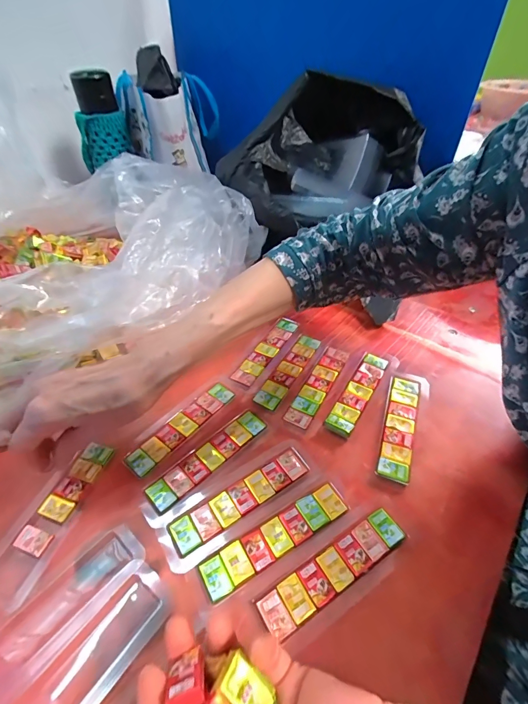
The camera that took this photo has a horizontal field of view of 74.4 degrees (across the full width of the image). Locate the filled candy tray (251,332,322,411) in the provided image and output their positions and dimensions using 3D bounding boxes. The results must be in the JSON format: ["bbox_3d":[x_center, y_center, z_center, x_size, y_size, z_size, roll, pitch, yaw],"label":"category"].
[{"bbox_3d":[0.028,0.018,0.395,0.030,0.005,0.125,23,49,21],"label":"filled candy tray"}]

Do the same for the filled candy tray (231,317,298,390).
[{"bbox_3d":[0.003,-0.004,0.415,0.030,0.004,0.123,23,49,21],"label":"filled candy tray"}]

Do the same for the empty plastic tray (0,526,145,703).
[{"bbox_3d":[-0.144,0.179,0.235,0.044,0.006,0.130,34,54,29],"label":"empty plastic tray"}]

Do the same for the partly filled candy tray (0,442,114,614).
[{"bbox_3d":[-0.173,0.130,0.280,0.043,0.006,0.125,15,47,14],"label":"partly filled candy tray"}]

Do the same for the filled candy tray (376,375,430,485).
[{"bbox_3d":[0.136,0.069,0.342,0.037,0.007,0.129,17,48,17],"label":"filled candy tray"}]

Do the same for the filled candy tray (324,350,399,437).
[{"bbox_3d":[0.108,0.037,0.373,0.036,0.007,0.136,24,50,22],"label":"filled candy tray"}]

